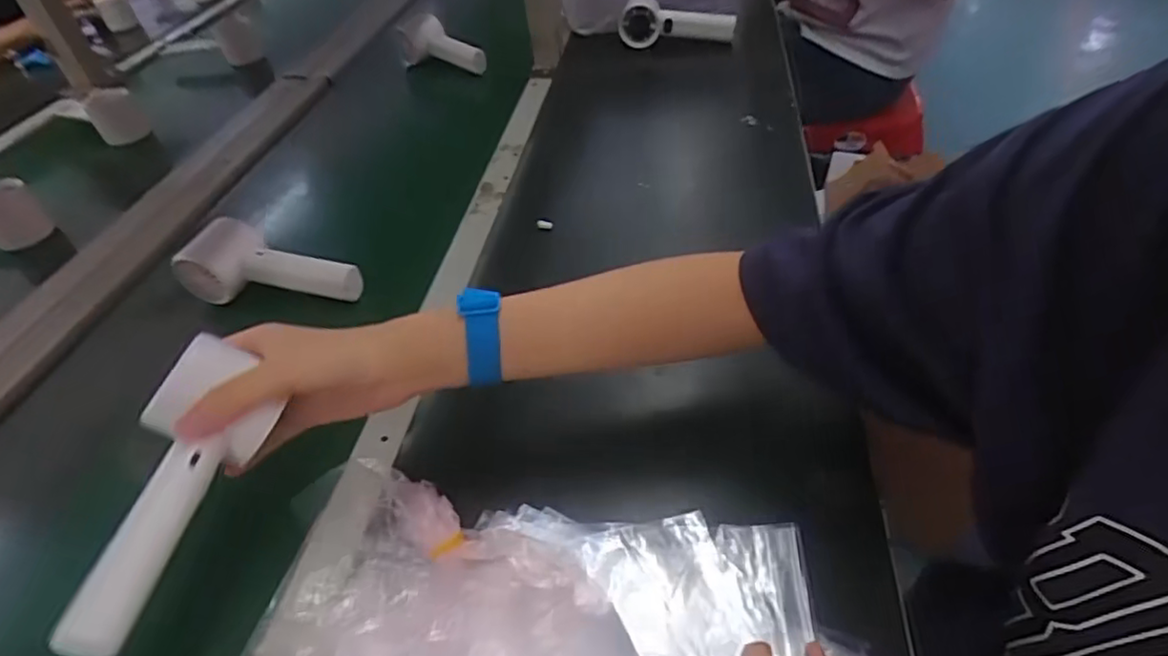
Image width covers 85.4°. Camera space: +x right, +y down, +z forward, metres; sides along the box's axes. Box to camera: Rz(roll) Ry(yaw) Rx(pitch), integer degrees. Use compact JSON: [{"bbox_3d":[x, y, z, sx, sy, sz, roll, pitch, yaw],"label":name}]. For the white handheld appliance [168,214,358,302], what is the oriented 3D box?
[{"bbox_3d":[-0.271,-0.056,0.553,0.159,0.064,0.046,3,43,7],"label":"white handheld appliance"}]

